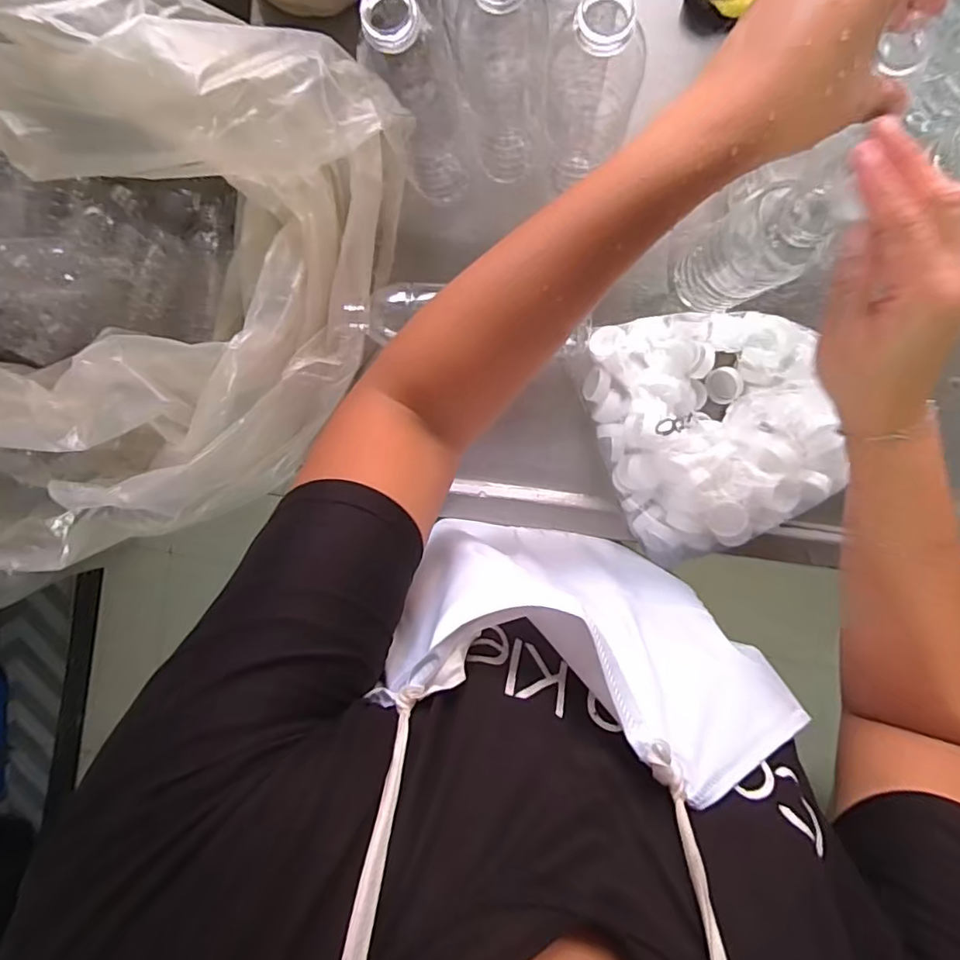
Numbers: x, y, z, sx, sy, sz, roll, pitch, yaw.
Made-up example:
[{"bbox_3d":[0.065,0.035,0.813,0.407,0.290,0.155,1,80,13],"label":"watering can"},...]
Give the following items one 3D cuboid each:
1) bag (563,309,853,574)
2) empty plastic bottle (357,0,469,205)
[{"bbox_3d":[0.196,-0.048,0.473,0.177,0.066,0.210,-19,93,6],"label":"bag"},{"bbox_3d":[-0.043,-0.276,0.403,0.052,0.206,0.060,-17,93,5],"label":"empty plastic bottle"}]

